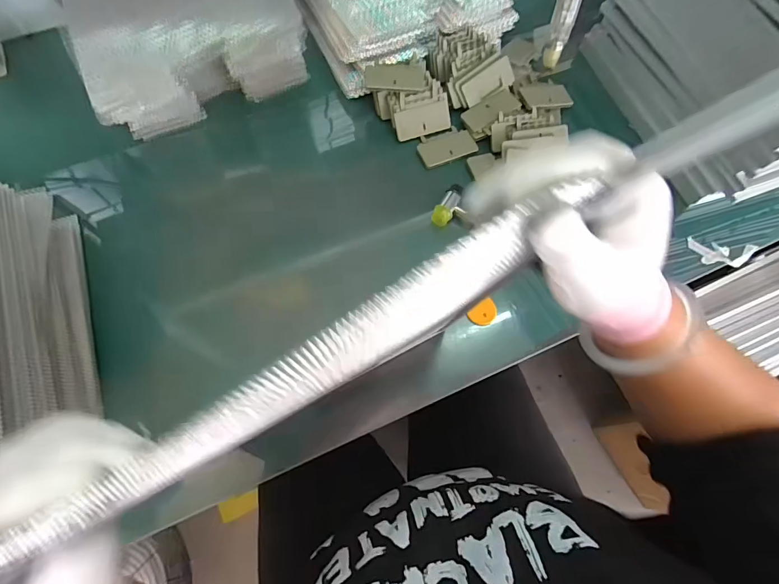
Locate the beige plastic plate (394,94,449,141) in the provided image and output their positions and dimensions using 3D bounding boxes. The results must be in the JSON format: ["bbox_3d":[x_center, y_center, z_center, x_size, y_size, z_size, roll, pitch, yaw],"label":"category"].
[{"bbox_3d":[0.051,-0.260,0.603,0.087,0.009,0.048,-20,111,-11],"label":"beige plastic plate"}]

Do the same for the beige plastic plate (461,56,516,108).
[{"bbox_3d":[0.150,-0.318,0.609,0.085,0.040,0.005,-31,31,-4],"label":"beige plastic plate"}]

